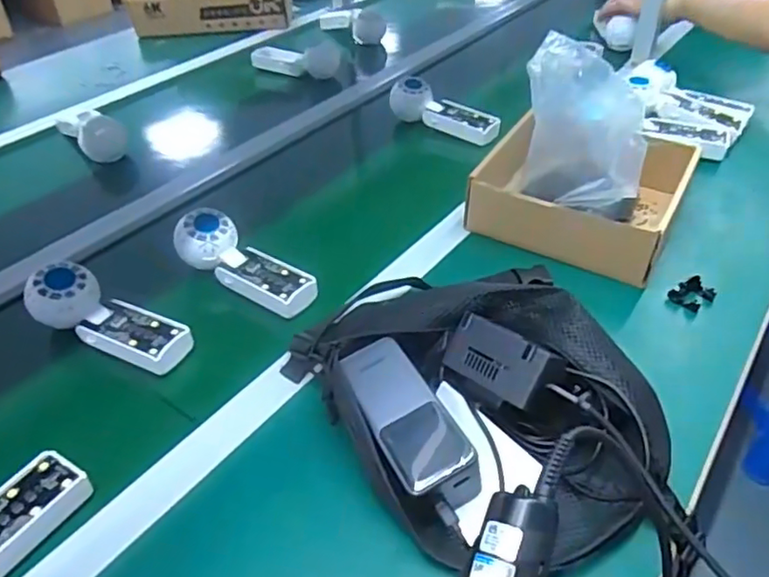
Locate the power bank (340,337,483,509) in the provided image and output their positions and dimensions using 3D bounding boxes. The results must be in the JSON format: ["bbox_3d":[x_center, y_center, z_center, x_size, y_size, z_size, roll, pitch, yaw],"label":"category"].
[{"bbox_3d":[0.015,0.096,0.440,0.052,0.027,0.133,-21,43,-21],"label":"power bank"}]

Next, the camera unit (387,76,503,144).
[{"bbox_3d":[0.091,-0.263,0.883,0.167,0.054,0.051,23,46,27],"label":"camera unit"}]

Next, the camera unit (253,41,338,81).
[{"bbox_3d":[-0.166,-0.422,1.096,0.170,0.049,0.061,17,44,21],"label":"camera unit"}]

